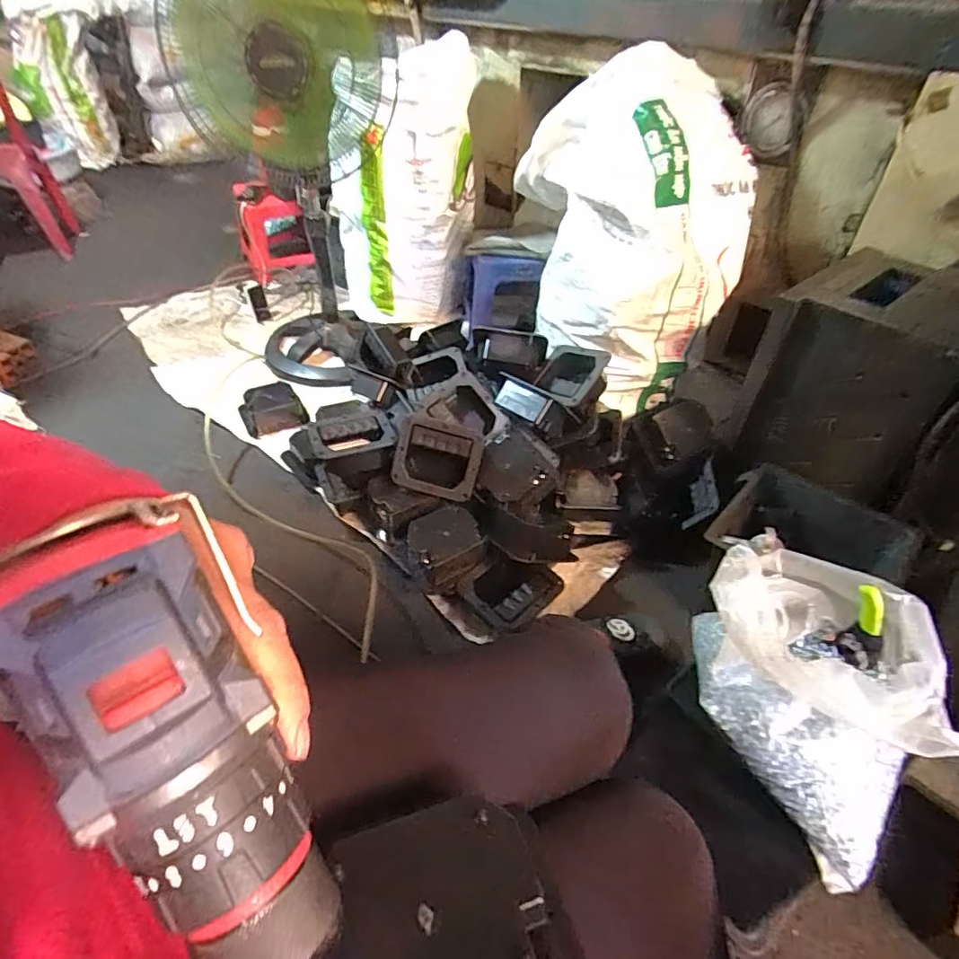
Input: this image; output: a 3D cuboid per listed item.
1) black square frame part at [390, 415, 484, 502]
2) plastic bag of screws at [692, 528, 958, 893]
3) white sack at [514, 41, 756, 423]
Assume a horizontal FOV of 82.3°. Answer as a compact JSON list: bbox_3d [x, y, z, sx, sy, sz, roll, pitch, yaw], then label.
[{"bbox_3d":[-0.072,-0.042,0.986,0.152,0.136,0.060,9,14,5],"label":"black square frame part"},{"bbox_3d":[0.294,0.192,0.514,0.181,0.152,0.228,19,46,18],"label":"plastic bag of screws"},{"bbox_3d":[0.318,-0.529,1.170,0.462,0.523,0.507,25,48,23],"label":"white sack"}]

